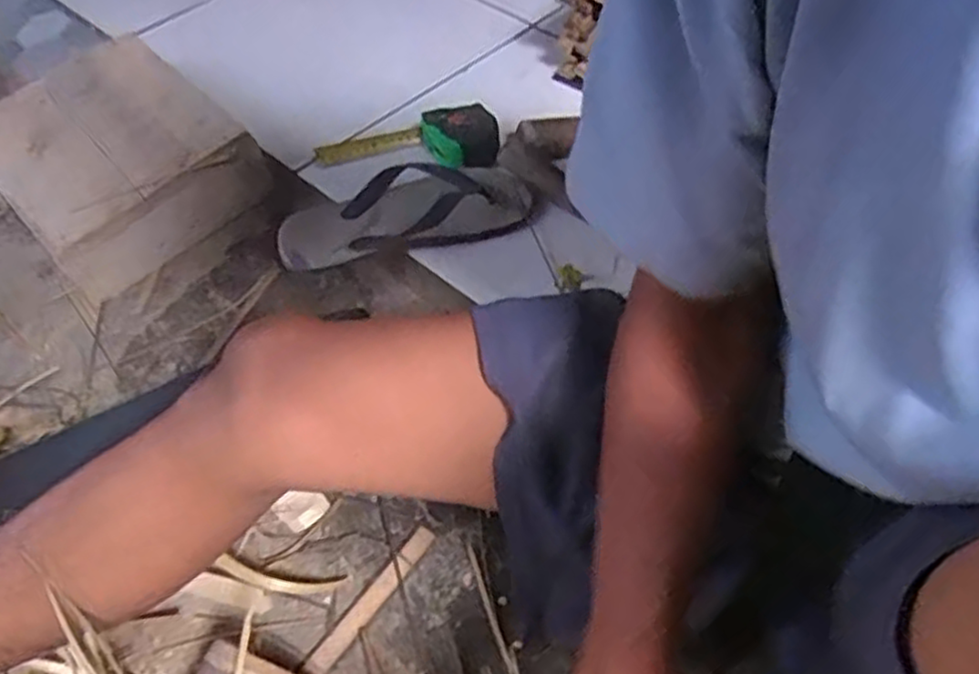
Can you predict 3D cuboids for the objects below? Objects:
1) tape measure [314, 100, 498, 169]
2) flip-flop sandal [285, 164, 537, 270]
[{"bbox_3d":[-0.091,-0.223,0.817,0.201,0.034,0.075,-3,52,0],"label":"tape measure"},{"bbox_3d":[-0.086,-0.132,0.750,0.255,0.051,0.111,-8,52,-5],"label":"flip-flop sandal"}]

